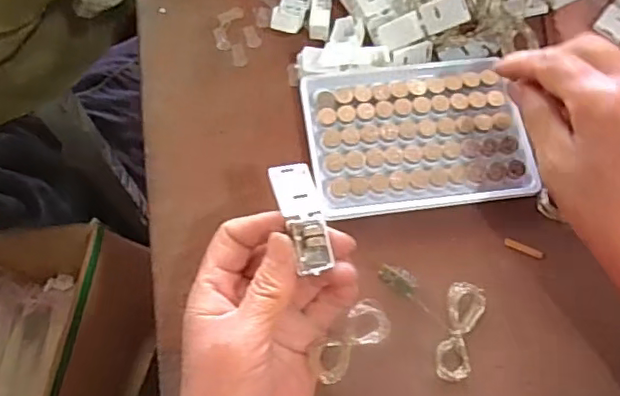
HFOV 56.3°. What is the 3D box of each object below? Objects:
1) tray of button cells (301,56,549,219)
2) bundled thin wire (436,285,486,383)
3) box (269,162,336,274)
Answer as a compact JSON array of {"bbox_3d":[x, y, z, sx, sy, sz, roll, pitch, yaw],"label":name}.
[{"bbox_3d":[0.063,-0.040,0.350,0.125,0.019,0.095,-7,75,-3],"label":"tray of button cells"},{"bbox_3d":[0.080,0.071,0.309,0.020,0.006,0.052,18,70,6],"label":"bundled thin wire"},{"bbox_3d":[-0.003,0.008,0.275,0.019,0.010,0.055,-16,68,-6],"label":"box"}]

